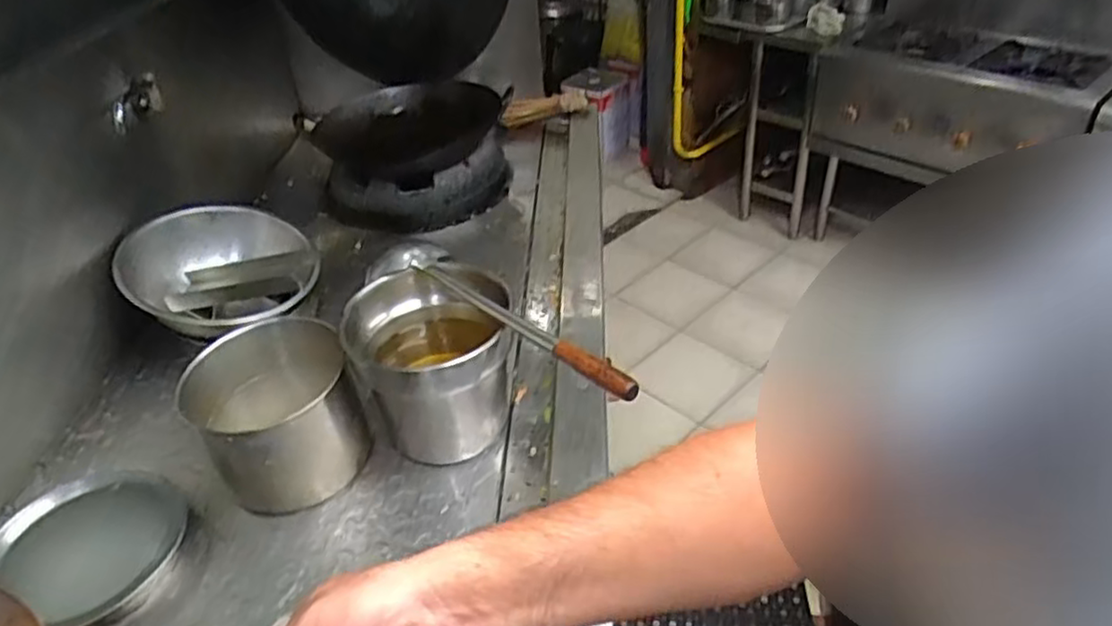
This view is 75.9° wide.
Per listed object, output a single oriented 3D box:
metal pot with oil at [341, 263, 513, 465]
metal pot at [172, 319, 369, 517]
[{"bbox_3d":[-0.174,0.084,1.029,0.201,0.237,0.206,-3,37,3],"label":"metal pot with oil"},{"bbox_3d":[-0.388,0.147,1.015,0.204,0.191,0.200,-3,37,3],"label":"metal pot"}]

